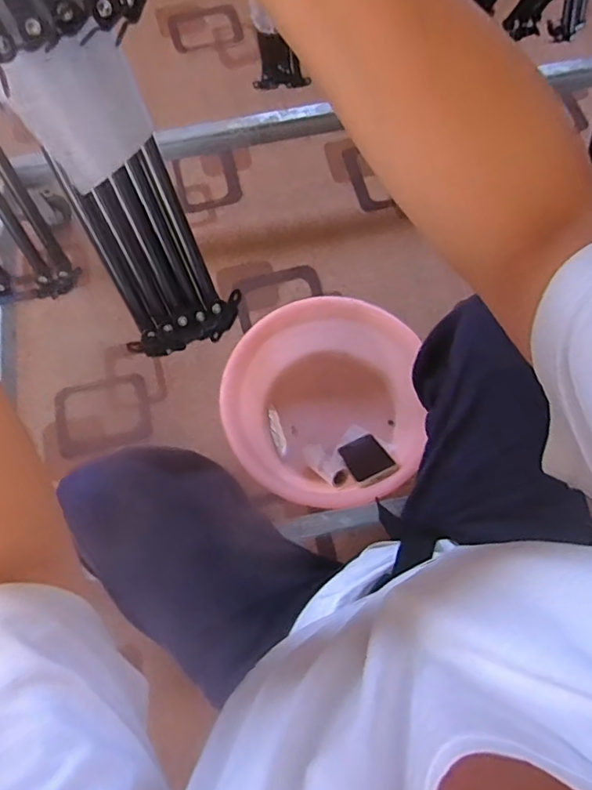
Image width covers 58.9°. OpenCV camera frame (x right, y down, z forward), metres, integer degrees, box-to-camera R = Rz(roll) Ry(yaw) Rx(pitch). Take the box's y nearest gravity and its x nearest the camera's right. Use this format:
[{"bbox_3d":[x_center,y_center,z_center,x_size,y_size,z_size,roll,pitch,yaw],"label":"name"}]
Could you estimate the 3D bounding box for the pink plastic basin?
[{"bbox_3d":[0.045,0.028,0.933,0.315,0.159,0.317,0,71,1],"label":"pink plastic basin"}]

